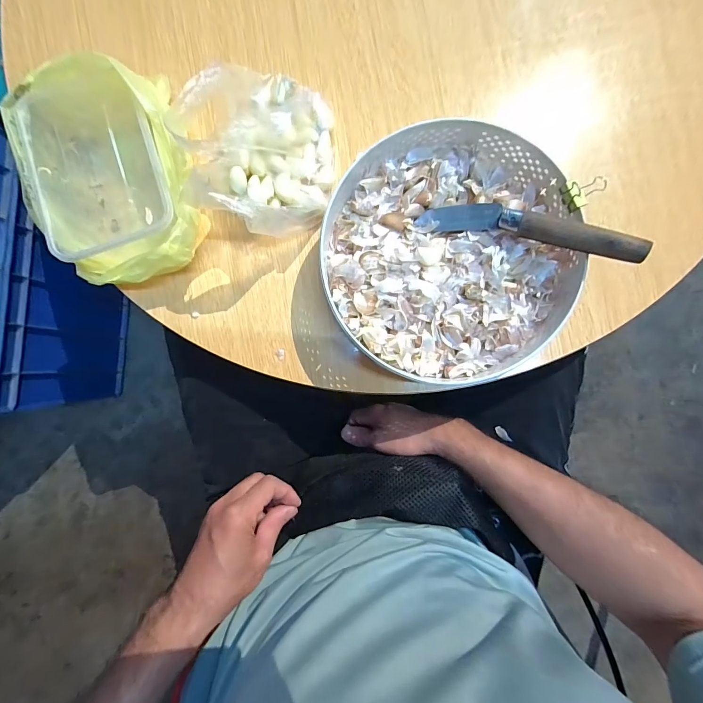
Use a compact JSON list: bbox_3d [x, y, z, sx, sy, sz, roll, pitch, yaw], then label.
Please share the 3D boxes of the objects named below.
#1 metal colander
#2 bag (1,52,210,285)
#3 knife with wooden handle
[{"bbox_3d":[0.089,-0.090,0.334,0.222,0.071,0.231,0,88,3],"label":"metal colander"},{"bbox_3d":[-0.233,-0.167,0.343,0.134,0.080,0.194,-17,87,3],"label":"bag"},{"bbox_3d":[0.150,-0.110,0.306,0.185,0.018,0.036,23,90,31],"label":"knife with wooden handle"}]

